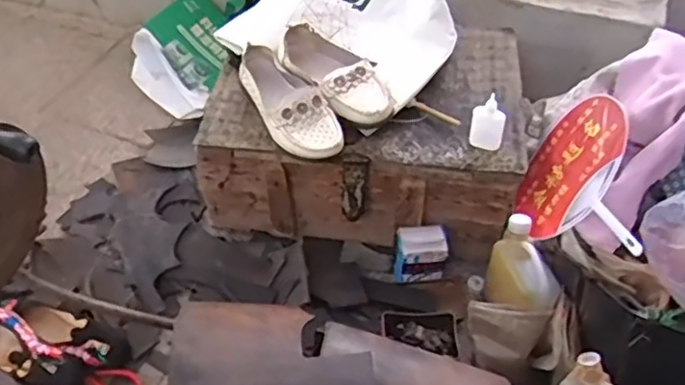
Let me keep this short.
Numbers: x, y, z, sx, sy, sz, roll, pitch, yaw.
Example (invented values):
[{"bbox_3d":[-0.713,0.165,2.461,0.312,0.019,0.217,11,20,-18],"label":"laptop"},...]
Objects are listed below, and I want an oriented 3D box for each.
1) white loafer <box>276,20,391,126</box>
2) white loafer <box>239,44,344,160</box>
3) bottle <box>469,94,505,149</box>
[{"bbox_3d":[-0.006,-0.176,0.950,0.098,0.056,0.214,-29,53,-28],"label":"white loafer"},{"bbox_3d":[-0.077,-0.131,0.935,0.084,0.067,0.204,-20,49,-22],"label":"white loafer"},{"bbox_3d":[0.200,-0.094,0.876,0.045,0.083,0.030,13,46,10],"label":"bottle"}]

